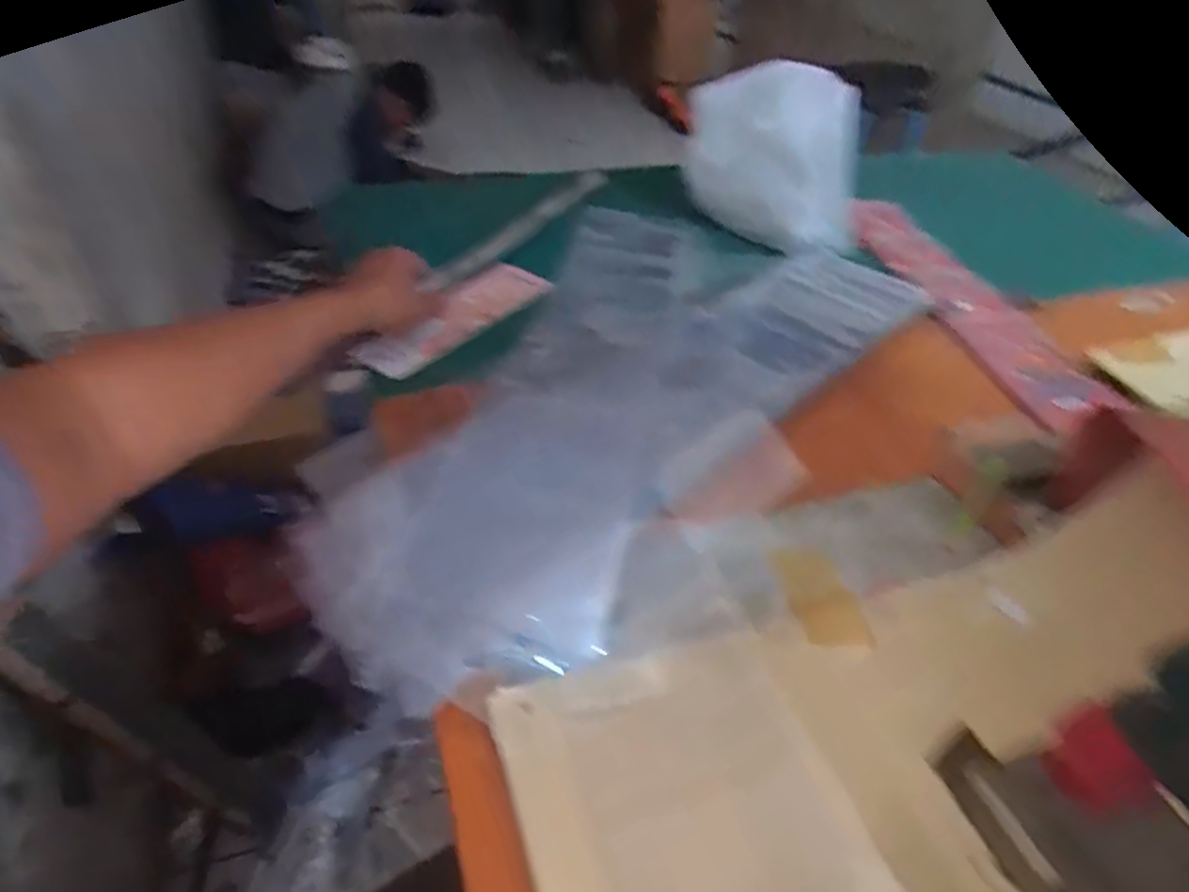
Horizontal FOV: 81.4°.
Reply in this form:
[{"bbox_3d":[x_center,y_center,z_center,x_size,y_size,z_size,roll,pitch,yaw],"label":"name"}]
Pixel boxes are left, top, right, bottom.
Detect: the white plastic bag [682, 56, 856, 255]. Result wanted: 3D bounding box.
[{"bbox_3d":[0.248,-0.394,0.971,0.232,0.215,0.089,-5,42,-11],"label":"white plastic bag"}]

